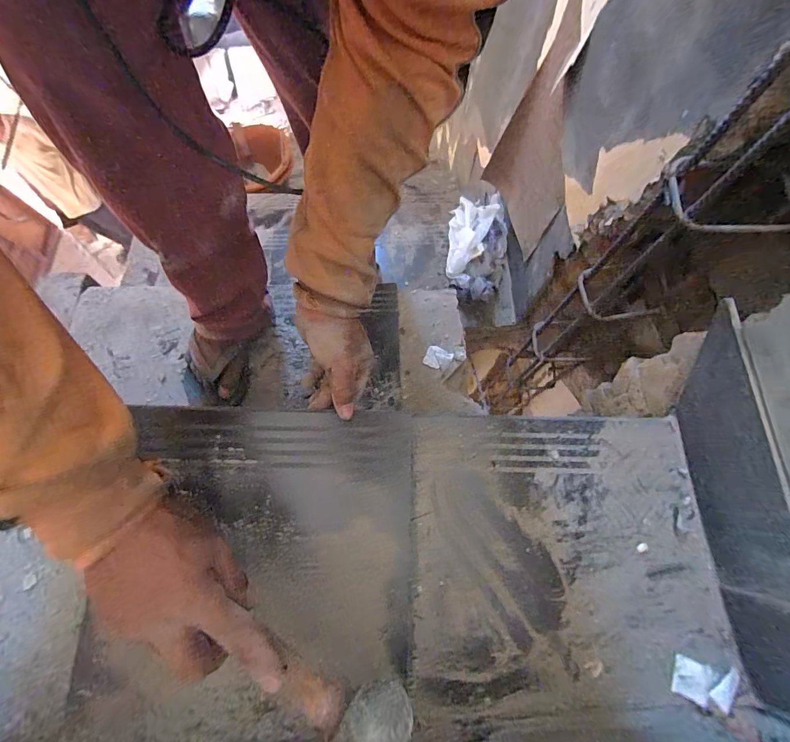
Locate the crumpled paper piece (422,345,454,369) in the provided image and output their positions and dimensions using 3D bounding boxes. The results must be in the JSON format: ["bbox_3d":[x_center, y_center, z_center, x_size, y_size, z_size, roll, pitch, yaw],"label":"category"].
[{"bbox_3d":[0.074,-0.021,0.660,0.044,0.004,0.038,23,71,7],"label":"crumpled paper piece"}]

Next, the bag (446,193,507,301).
[{"bbox_3d":[0.198,-0.317,0.891,0.137,0.078,0.320,6,70,1],"label":"bag"}]

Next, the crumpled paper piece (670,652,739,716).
[{"bbox_3d":[0.276,0.278,0.340,0.049,0.006,0.033,7,71,22],"label":"crumpled paper piece"}]

